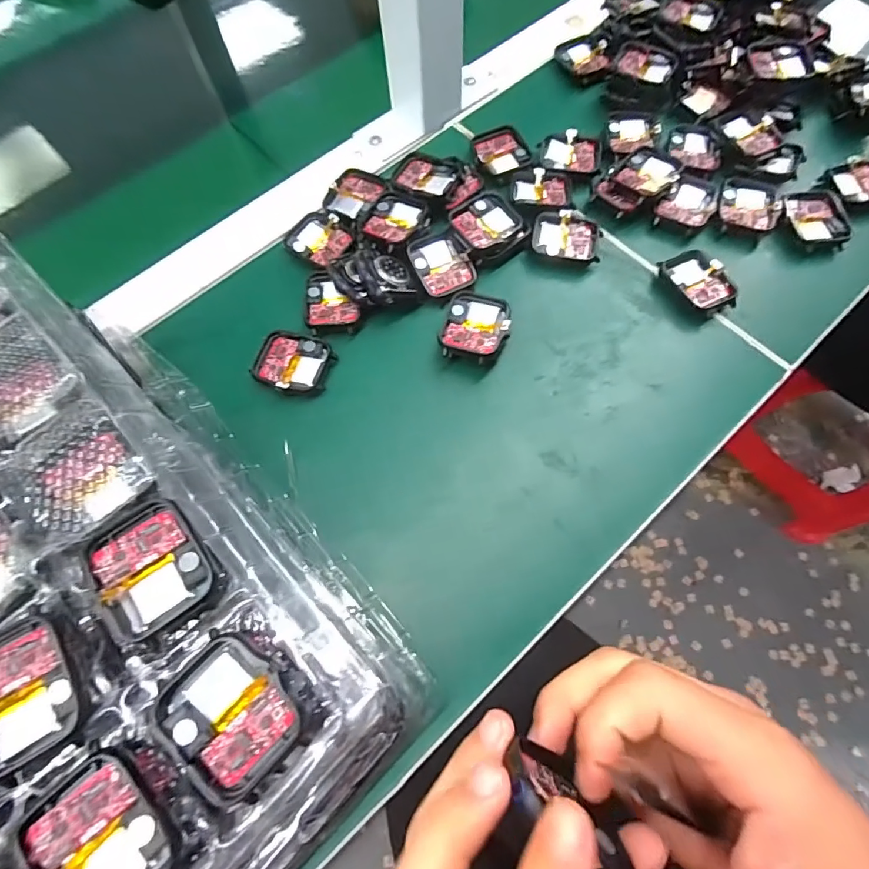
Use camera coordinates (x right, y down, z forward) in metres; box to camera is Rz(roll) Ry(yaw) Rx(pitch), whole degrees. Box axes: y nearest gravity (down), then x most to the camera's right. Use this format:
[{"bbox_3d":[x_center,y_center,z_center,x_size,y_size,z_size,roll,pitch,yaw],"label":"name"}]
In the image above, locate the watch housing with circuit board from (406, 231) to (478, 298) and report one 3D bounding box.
[{"bbox_3d":[0.004,-0.114,0.304,0.036,0.011,0.046,-24,70,-6],"label":"watch housing with circuit board"}]

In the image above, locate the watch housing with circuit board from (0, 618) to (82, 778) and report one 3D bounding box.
[{"bbox_3d":[-0.140,0.086,0.156,0.035,0.007,0.042,-33,72,-9],"label":"watch housing with circuit board"}]

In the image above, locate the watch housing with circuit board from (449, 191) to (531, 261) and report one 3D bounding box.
[{"bbox_3d":[0.035,-0.137,0.308,0.043,0.013,0.040,-36,72,-10],"label":"watch housing with circuit board"}]

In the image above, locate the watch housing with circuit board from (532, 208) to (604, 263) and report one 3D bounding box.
[{"bbox_3d":[0.089,-0.132,0.312,0.045,0.010,0.037,6,70,5],"label":"watch housing with circuit board"}]

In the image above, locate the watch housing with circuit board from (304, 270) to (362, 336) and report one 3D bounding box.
[{"bbox_3d":[-0.066,-0.086,0.297,0.034,0.007,0.044,-6,69,0],"label":"watch housing with circuit board"}]

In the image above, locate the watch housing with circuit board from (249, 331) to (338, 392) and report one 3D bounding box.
[{"bbox_3d":[-0.086,-0.044,0.285,0.045,0.005,0.038,12,71,7],"label":"watch housing with circuit board"}]

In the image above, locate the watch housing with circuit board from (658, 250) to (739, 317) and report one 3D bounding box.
[{"bbox_3d":[0.168,-0.096,0.297,0.036,0.010,0.046,-30,71,-8],"label":"watch housing with circuit board"}]

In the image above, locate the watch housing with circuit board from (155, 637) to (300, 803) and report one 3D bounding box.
[{"bbox_3d":[-0.067,0.091,0.153,0.039,0.007,0.043,-43,73,-12],"label":"watch housing with circuit board"}]

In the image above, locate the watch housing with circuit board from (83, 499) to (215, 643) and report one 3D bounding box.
[{"bbox_3d":[-0.103,0.048,0.169,0.037,0.007,0.042,-35,72,-10],"label":"watch housing with circuit board"}]

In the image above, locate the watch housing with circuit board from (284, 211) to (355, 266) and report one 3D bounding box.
[{"bbox_3d":[-0.077,-0.134,0.315,0.041,0.004,0.041,27,73,12],"label":"watch housing with circuit board"}]

